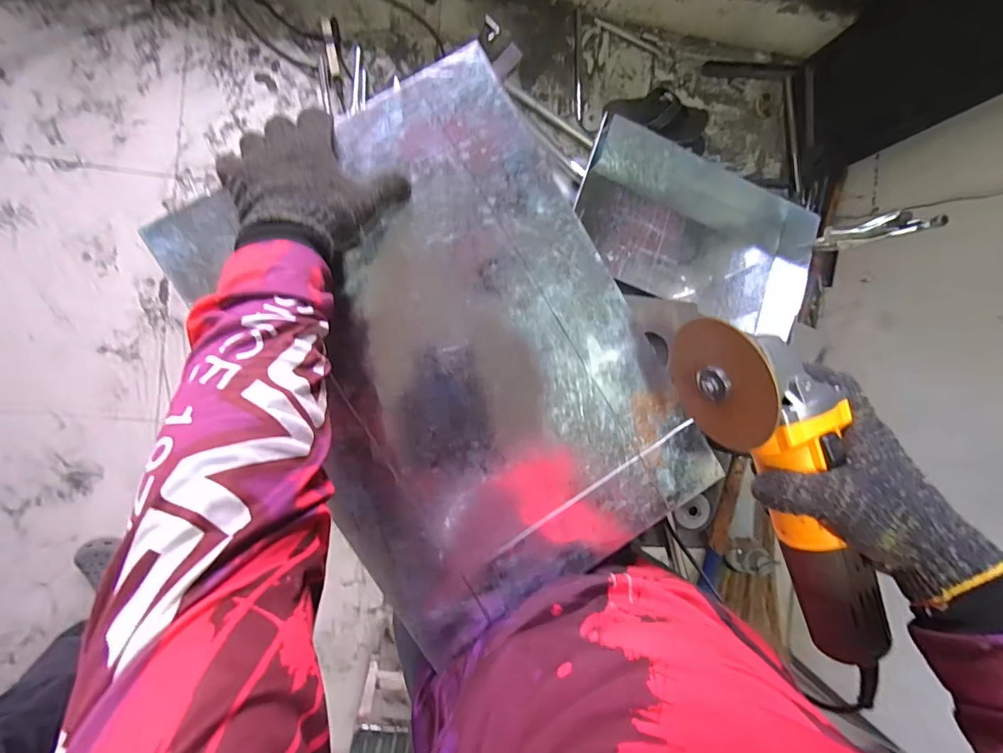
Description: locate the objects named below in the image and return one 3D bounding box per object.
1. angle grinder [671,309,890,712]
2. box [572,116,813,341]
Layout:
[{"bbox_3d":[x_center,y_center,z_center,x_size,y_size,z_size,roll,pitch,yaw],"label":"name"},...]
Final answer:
[{"bbox_3d":[0.228,0.085,0.356,0.082,0.084,0.291,-27,95,-9],"label":"angle grinder"},{"bbox_3d":[0.306,-0.233,0.750,0.393,0.077,0.246,19,86,-8],"label":"box"}]

